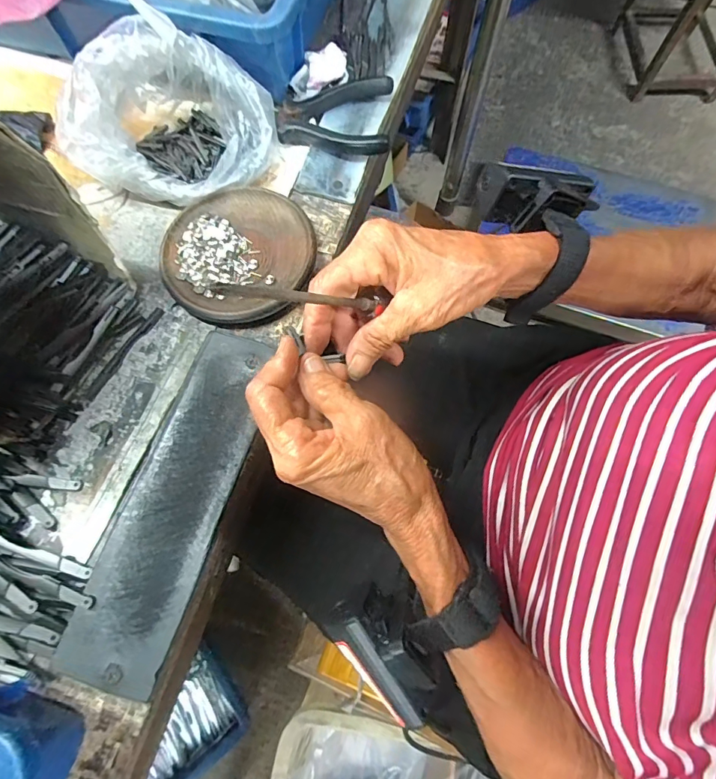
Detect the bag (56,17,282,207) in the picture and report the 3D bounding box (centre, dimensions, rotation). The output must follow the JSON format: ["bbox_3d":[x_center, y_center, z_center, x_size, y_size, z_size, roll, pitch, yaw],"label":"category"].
[{"bbox_3d":[-0.139,-0.212,0.329,0.131,0.074,0.110,10,70,4],"label":"bag"}]

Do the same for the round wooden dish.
[{"bbox_3d":[-0.088,-0.101,0.330,0.110,0.014,0.112,0,70,0],"label":"round wooden dish"}]

